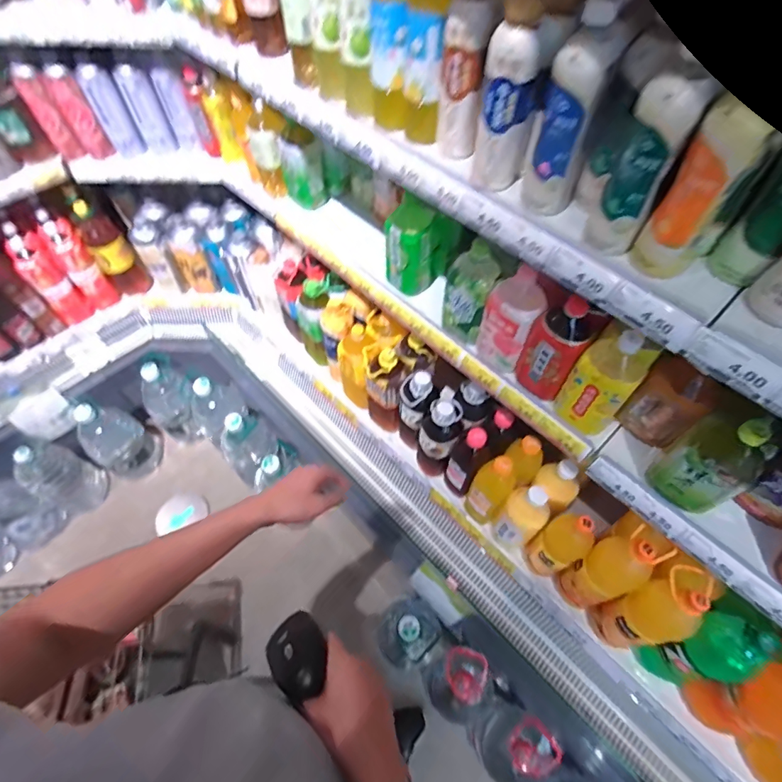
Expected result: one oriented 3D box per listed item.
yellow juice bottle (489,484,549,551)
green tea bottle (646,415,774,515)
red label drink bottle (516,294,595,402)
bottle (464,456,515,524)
[{"bbox_3d":[0.291,0.291,1.005,0.087,0.274,0.070,37,65,21],"label":"yellow juice bottle"},{"bbox_3d":[0.467,0.101,0.641,0.079,0.190,0.101,-36,64,-20],"label":"green tea bottle"},{"bbox_3d":[0.276,-0.073,0.754,0.082,0.214,0.072,25,61,15],"label":"red label drink bottle"},{"bbox_3d":[0.232,0.240,1.054,0.090,0.268,0.075,27,62,17],"label":"bottle"}]

